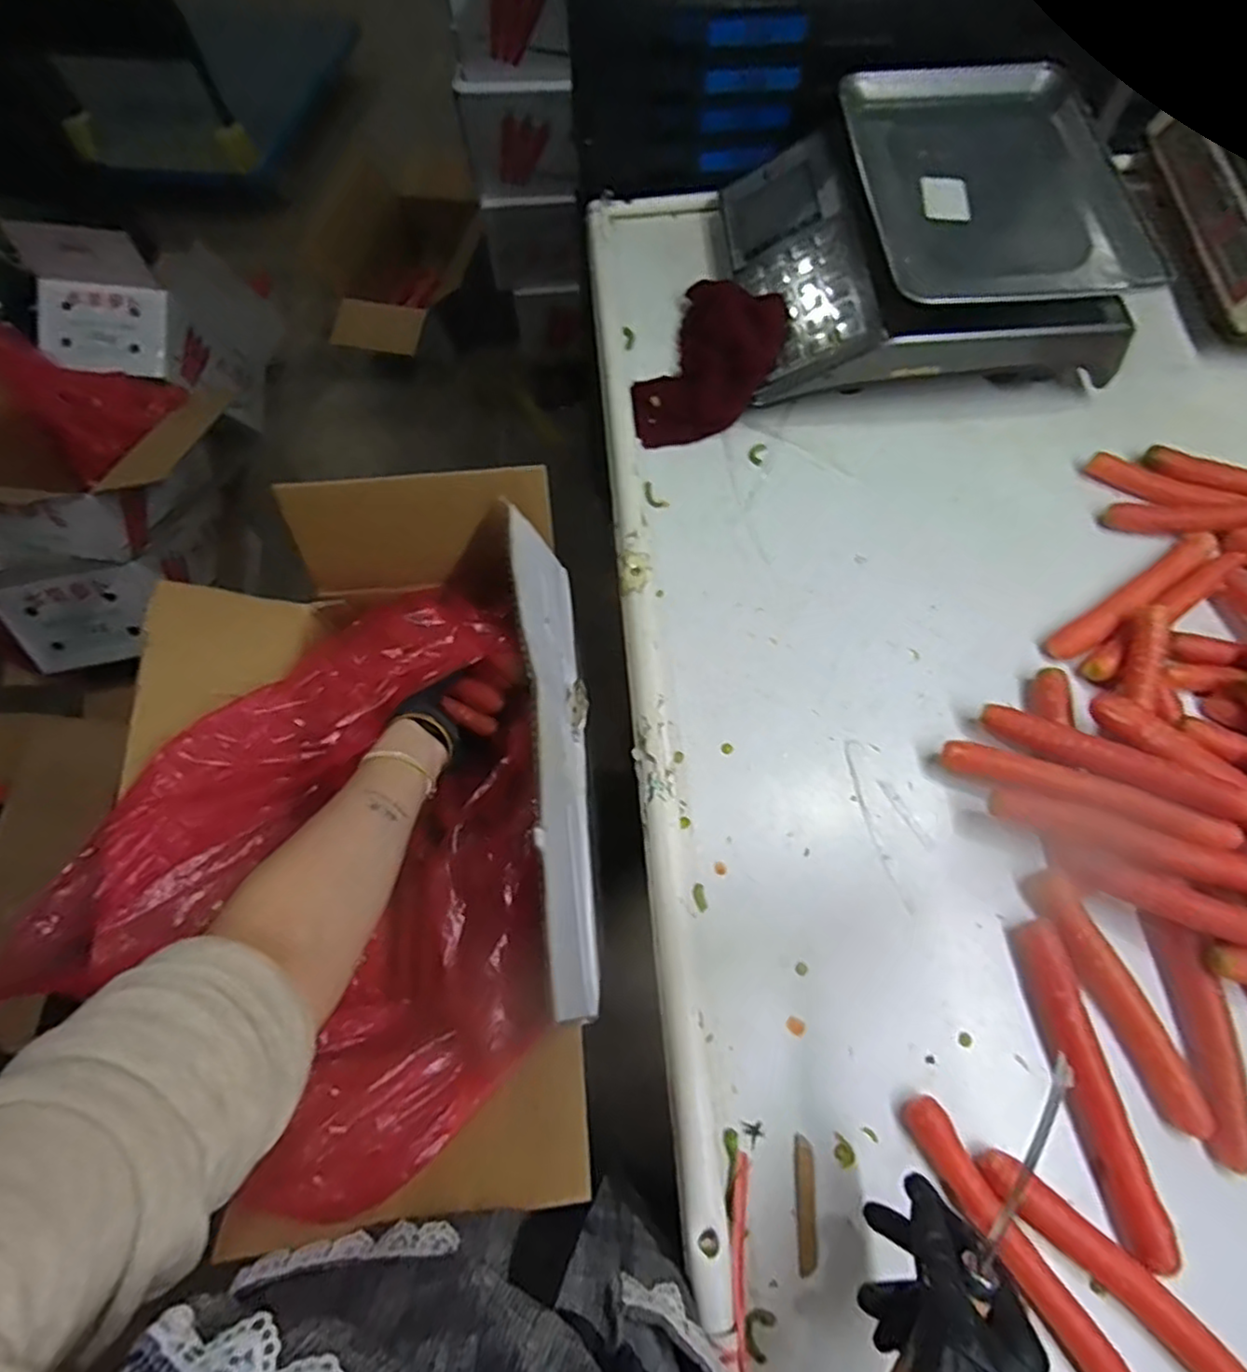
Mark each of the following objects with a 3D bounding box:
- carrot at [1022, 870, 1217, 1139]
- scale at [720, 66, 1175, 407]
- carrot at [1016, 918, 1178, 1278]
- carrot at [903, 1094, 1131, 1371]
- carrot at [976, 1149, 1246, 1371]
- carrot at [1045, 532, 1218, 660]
[{"bbox_3d":[0.337,0.209,0.469,0.029,0.023,0.167,-21,68,-8],"label":"carrot"},{"bbox_3d":[0.293,-0.440,0.693,0.347,0.130,0.310,-6,67,0],"label":"scale"},{"bbox_3d":[0.307,0.261,0.454,0.024,0.023,0.198,-8,67,-2],"label":"carrot"},{"bbox_3d":[0.248,0.357,0.418,0.024,0.027,0.211,-31,69,-12],"label":"carrot"},{"bbox_3d":[0.306,0.361,0.409,0.198,0.023,0.025,38,73,16],"label":"carrot"},{"bbox_3d":[0.443,-0.080,0.595,0.191,0.024,0.026,-34,70,-13],"label":"carrot"}]

